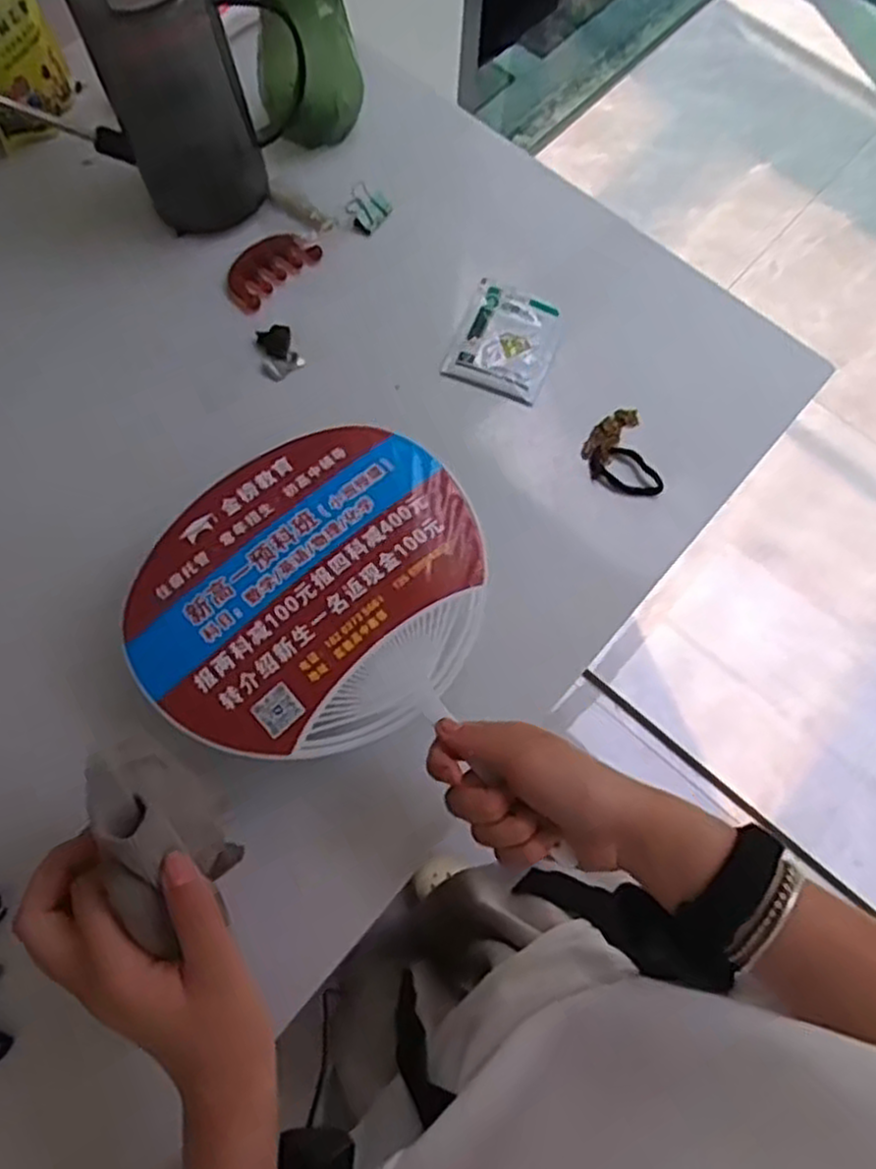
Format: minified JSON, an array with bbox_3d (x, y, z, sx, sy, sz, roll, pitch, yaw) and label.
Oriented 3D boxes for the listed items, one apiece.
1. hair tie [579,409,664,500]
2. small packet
[{"bbox_3d":[0.136,-0.096,0.588,0.050,0.014,0.072,-12,71,-6],"label":"hair tie"},{"bbox_3d":[0.055,-0.193,0.614,0.075,0.007,0.100,20,71,5],"label":"small packet"}]

